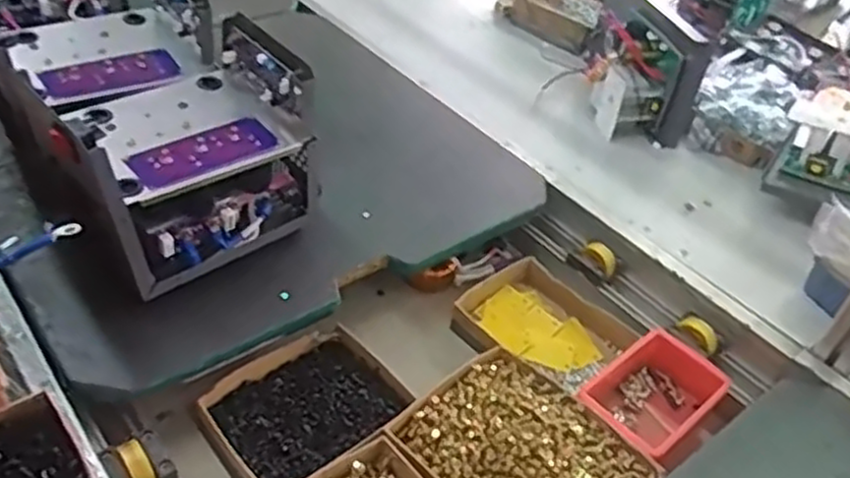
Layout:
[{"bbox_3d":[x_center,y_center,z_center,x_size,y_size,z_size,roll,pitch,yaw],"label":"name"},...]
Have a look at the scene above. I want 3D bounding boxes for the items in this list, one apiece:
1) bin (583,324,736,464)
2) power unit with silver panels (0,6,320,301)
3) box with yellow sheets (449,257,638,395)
[{"bbox_3d":[0.236,0.169,0.761,0.154,0.052,0.105,-28,52,-34],"label":"bin"},{"bbox_3d":[-0.305,-0.116,0.781,0.326,0.185,0.234,36,47,28],"label":"power unit with silver panels"},{"bbox_3d":[0.133,0.099,0.841,0.168,0.034,0.146,34,47,27],"label":"box with yellow sheets"}]

